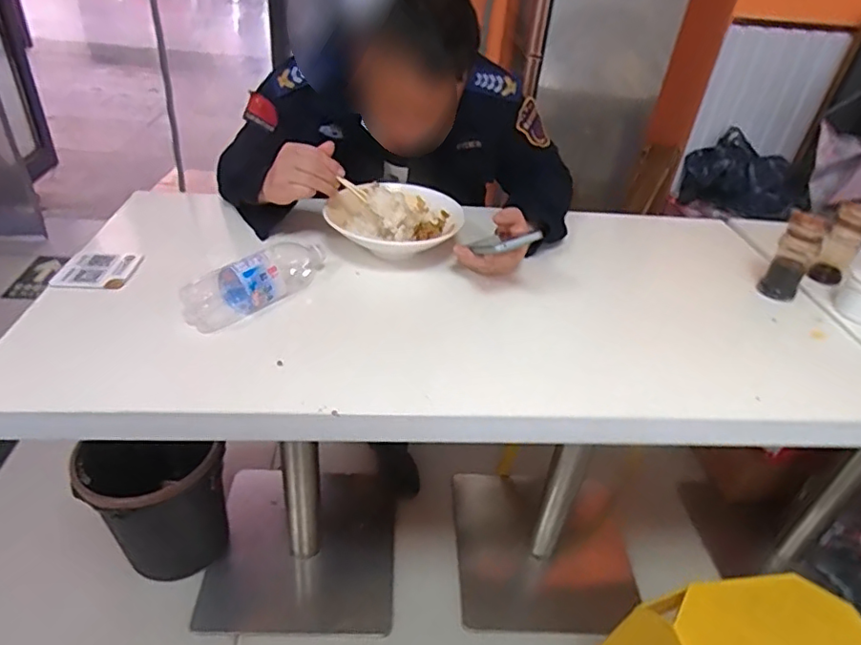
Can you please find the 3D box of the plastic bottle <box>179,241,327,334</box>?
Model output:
[{"bbox_3d":[-0.237,-0.065,0.793,0.058,0.065,0.225,26,41,25],"label":"plastic bottle"}]

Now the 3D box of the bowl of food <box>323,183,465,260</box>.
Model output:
[{"bbox_3d":[-0.061,-0.185,0.931,0.219,0.086,0.182,-1,37,-10],"label":"bowl of food"}]

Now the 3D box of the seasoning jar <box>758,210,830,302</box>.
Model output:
[{"bbox_3d":[0.576,-0.100,0.905,0.058,0.134,0.055,30,43,29],"label":"seasoning jar"}]

